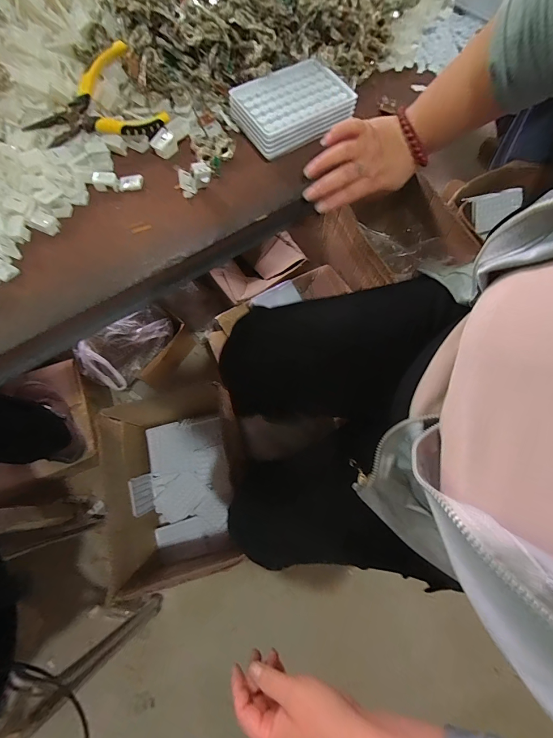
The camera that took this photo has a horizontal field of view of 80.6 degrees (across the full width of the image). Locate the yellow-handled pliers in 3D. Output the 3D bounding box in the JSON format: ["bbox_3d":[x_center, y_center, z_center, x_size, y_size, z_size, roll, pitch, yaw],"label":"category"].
[{"bbox_3d":[-0.219,-0.311,0.395,0.147,0.022,0.095,-35,104,-9],"label":"yellow-handled pliers"}]

